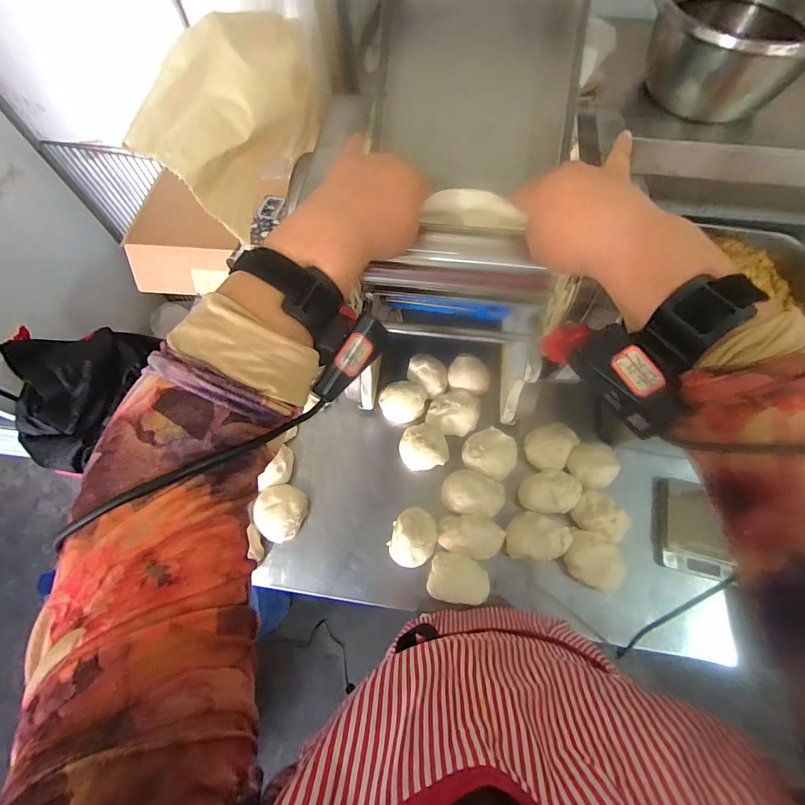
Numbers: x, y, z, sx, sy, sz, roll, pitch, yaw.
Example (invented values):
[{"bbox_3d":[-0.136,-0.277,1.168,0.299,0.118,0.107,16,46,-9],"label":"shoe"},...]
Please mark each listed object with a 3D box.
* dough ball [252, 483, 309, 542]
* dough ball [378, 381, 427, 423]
[{"bbox_3d":[-0.173,0.158,0.567,0.063,0.040,0.073,6,67,4],"label":"dough ball"},{"bbox_3d":[-0.001,-0.002,0.629,0.069,0.048,0.063,0,66,1],"label":"dough ball"}]

